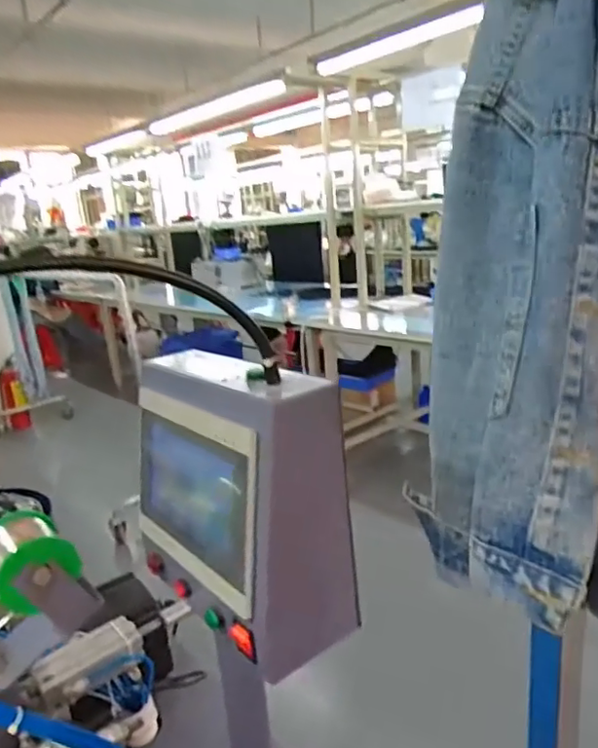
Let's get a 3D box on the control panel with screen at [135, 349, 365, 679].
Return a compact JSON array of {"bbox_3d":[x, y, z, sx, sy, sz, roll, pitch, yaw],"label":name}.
[{"bbox_3d":[-0.057,0.101,0.501,0.095,0.210,0.192,-17,19,-37],"label":"control panel with screen"}]

